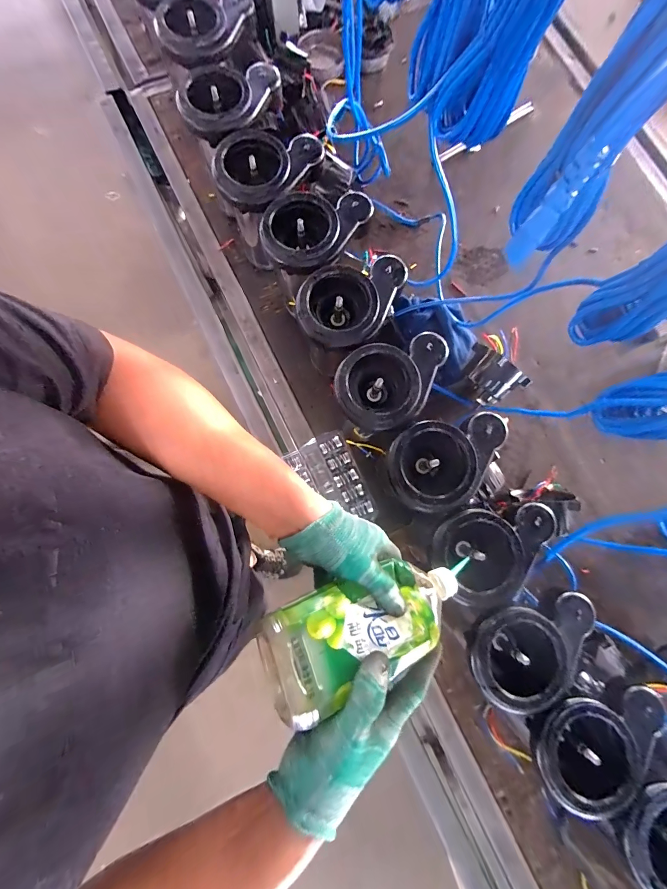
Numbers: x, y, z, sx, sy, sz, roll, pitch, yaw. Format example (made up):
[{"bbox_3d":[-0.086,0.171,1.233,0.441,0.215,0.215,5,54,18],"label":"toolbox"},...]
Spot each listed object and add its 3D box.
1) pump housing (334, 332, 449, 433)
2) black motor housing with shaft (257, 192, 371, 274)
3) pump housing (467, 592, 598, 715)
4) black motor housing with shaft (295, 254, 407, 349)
[{"bbox_3d":[0.088,-0.087,0.493,0.166,0.070,0.115,-26,80,-3],"label":"pump housing"},{"bbox_3d":[-0.029,-0.327,0.530,0.121,0.058,0.164,39,82,8],"label":"black motor housing with shaft"},{"bbox_3d":[0.250,0.255,0.436,0.158,0.057,0.112,-14,79,-1],"label":"pump housing"},{"bbox_3d":[0.032,-0.200,0.508,0.164,0.057,0.114,-17,79,-2],"label":"black motor housing with shaft"}]

